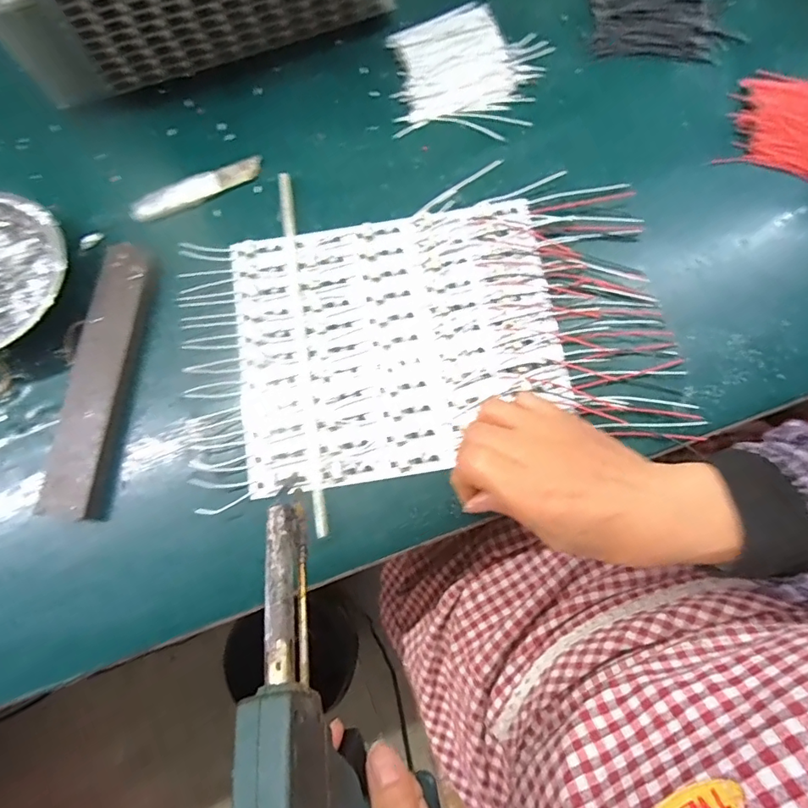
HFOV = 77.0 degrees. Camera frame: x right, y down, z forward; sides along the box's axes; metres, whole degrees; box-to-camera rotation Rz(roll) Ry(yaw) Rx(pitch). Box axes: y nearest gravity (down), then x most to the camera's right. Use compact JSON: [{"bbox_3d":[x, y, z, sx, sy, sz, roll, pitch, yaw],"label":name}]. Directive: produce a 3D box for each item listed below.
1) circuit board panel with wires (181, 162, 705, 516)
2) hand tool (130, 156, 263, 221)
[{"bbox_3d":[0.014,-0.054,0.371,0.342,0.017,0.203,-9,72,0],"label":"circuit board panel with wires"},{"bbox_3d":[-0.163,-0.172,0.403,0.106,0.011,0.019,-30,78,-6],"label":"hand tool"}]

